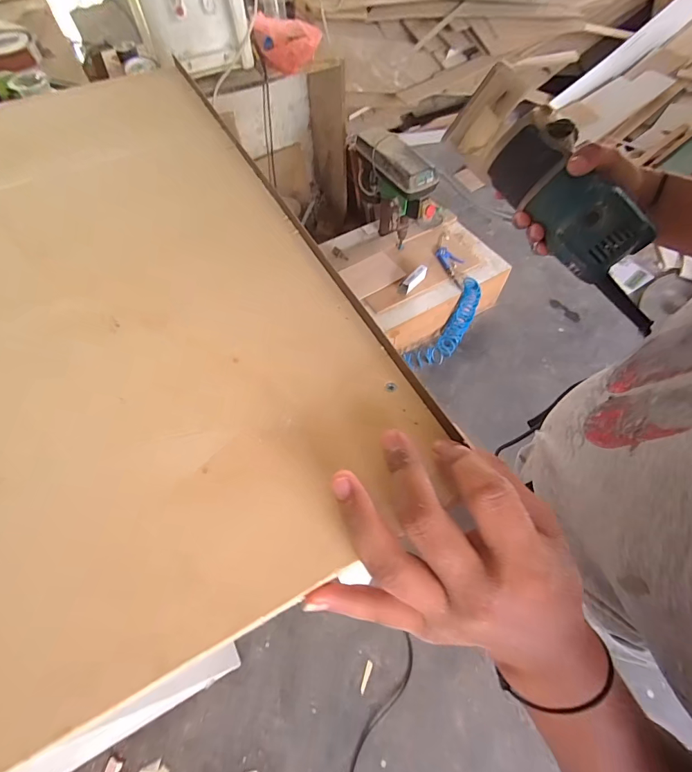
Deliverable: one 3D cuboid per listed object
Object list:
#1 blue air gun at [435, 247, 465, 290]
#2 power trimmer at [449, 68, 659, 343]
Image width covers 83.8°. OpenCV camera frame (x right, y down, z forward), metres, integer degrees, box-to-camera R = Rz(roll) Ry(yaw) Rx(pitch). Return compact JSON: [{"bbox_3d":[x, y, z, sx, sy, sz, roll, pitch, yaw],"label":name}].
[{"bbox_3d":[0.454,-0.491,1.594,0.088,0.034,0.229,-16,61,-8],"label":"blue air gun"},{"bbox_3d":[0.229,-0.186,0.389,0.075,0.074,0.282,-37,87,-19],"label":"power trimmer"}]

